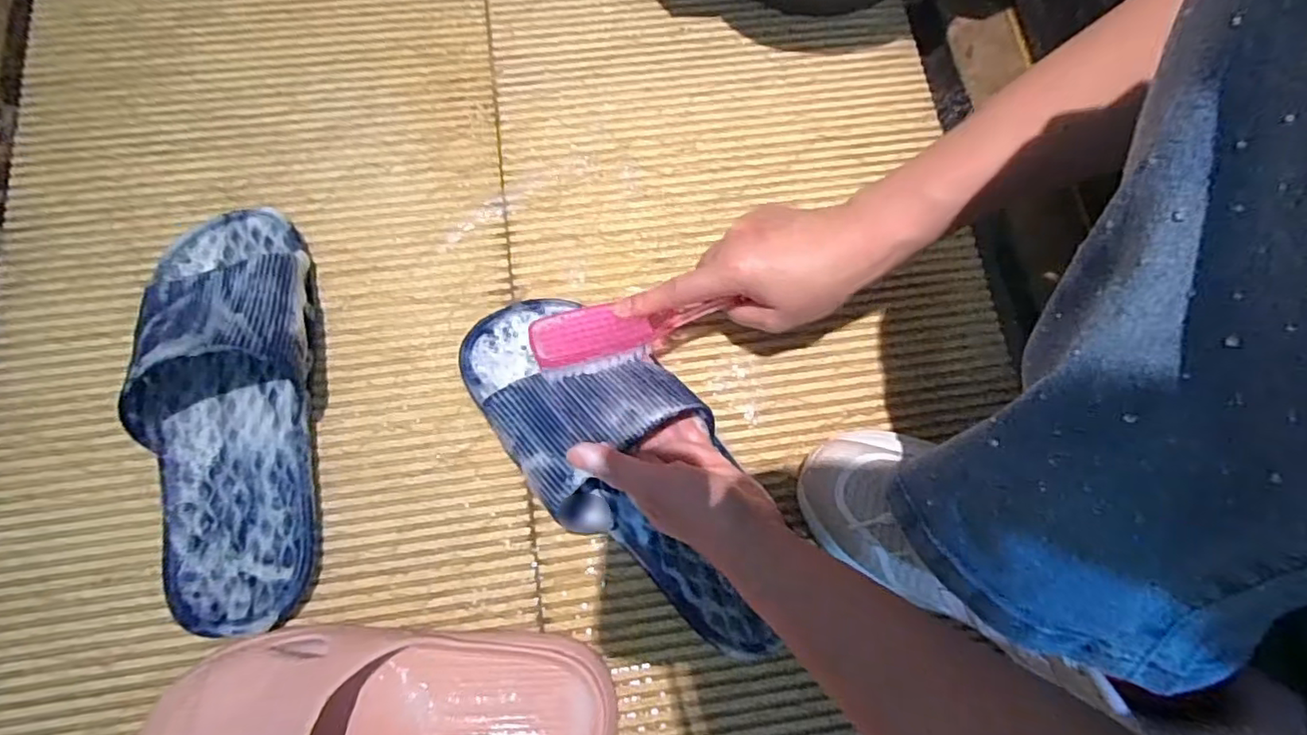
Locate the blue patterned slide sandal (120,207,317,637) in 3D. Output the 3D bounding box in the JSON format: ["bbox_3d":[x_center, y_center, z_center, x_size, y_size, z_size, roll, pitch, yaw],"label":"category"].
[{"bbox_3d":[-0.270,0.019,0.381,0.102,0.074,0.269,-6,76,-3],"label":"blue patterned slide sandal"}]

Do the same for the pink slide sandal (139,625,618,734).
[{"bbox_3d":[-0.158,0.199,0.343,0.272,0.067,0.105,-2,76,-3],"label":"pink slide sandal"}]

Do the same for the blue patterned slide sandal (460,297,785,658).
[{"bbox_3d":[-0.016,0.057,0.386,0.110,0.062,0.271,-35,82,-10],"label":"blue patterned slide sandal"}]

